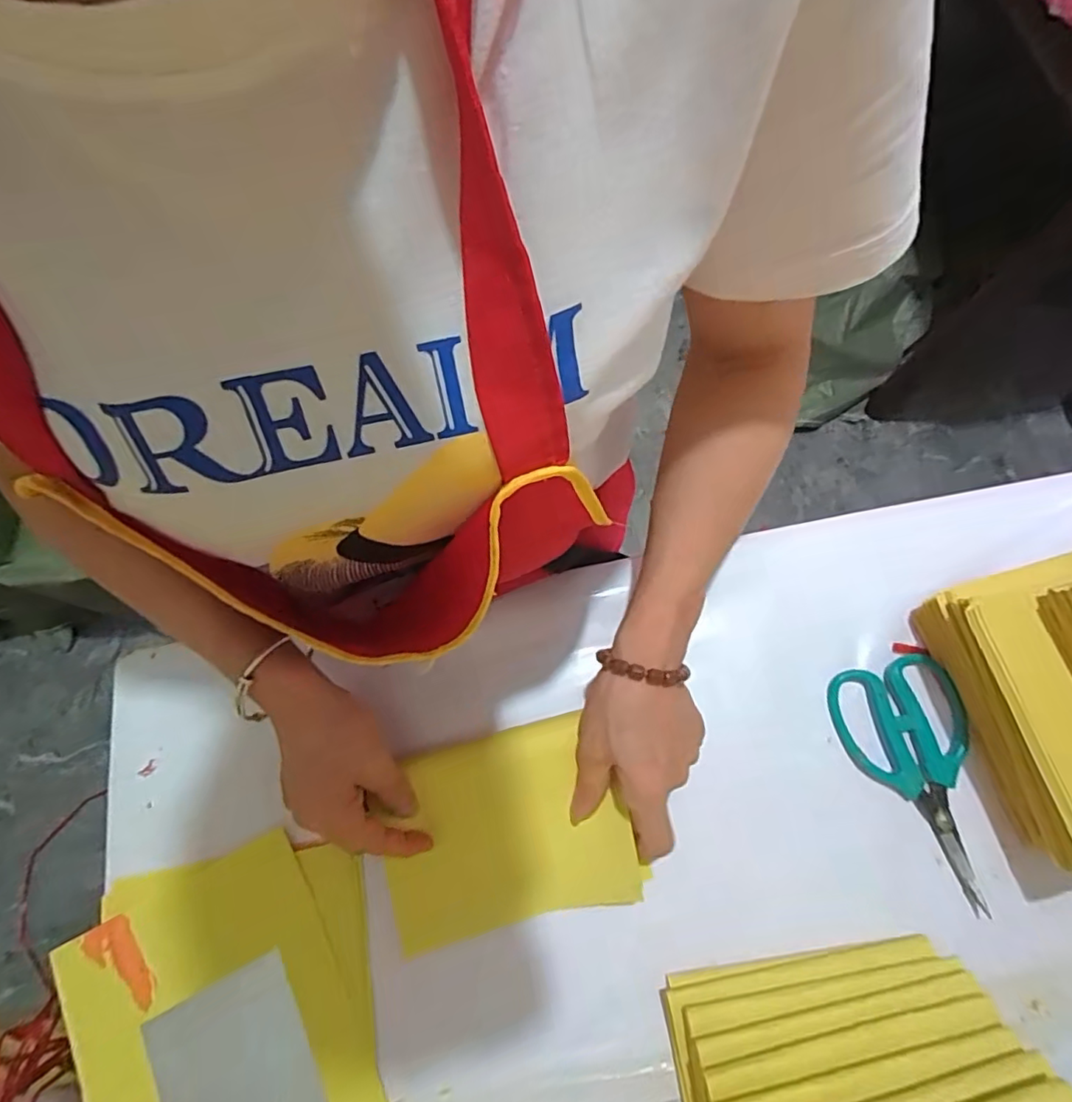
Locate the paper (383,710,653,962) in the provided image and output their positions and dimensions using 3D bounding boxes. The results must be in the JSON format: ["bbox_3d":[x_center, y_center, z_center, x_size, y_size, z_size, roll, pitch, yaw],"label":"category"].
[{"bbox_3d":[-0.023,0.176,0.364,0.150,0.023,0.111,-15,73,-3],"label":"paper"}]

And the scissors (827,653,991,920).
[{"bbox_3d":[0.245,0.148,0.372,0.080,0.011,0.150,-5,73,0],"label":"scissors"}]

